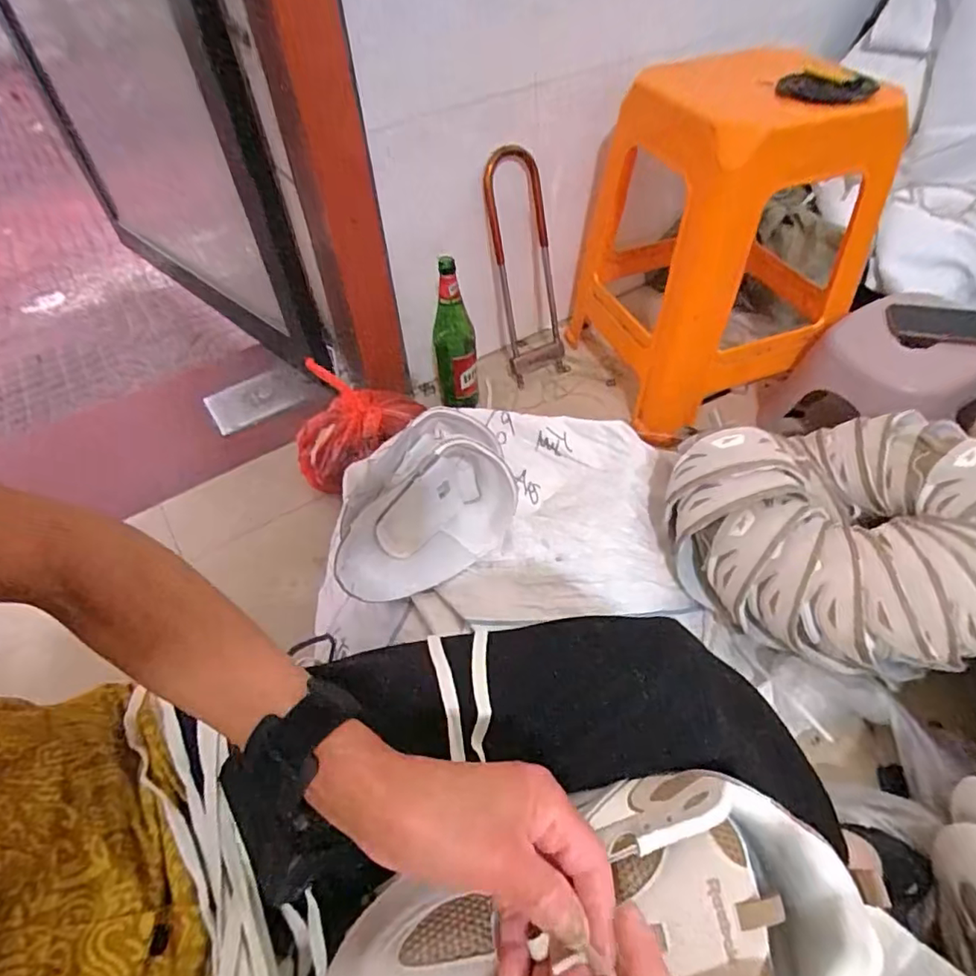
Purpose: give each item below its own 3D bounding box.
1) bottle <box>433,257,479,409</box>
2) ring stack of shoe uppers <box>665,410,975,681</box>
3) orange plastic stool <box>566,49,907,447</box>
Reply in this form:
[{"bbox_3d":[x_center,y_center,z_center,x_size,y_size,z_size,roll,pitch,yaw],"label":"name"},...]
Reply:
[{"bbox_3d":[-0.056,-0.238,0.936,0.059,0.269,0.058,-15,51,-9],"label":"bottle"},{"bbox_3d":[0.429,0.062,0.678,0.344,0.150,0.315,-19,52,-12],"label":"ring stack of shoe uppers"},{"bbox_3d":[0.360,-0.388,0.915,0.335,0.445,0.356,-18,52,-11],"label":"orange plastic stool"}]

